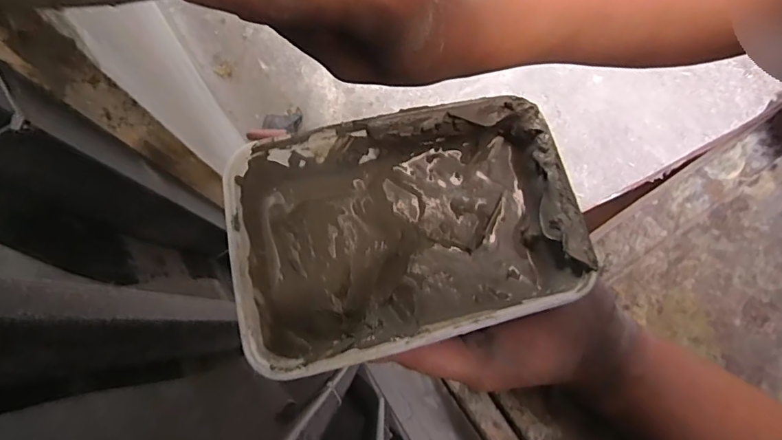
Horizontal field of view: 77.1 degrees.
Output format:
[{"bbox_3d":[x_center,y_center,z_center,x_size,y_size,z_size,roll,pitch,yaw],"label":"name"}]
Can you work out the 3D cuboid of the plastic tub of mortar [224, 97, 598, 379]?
[{"bbox_3d":[0.008,0.003,0.257,0.167,0.047,0.113,-14,80,-3],"label":"plastic tub of mortar"}]

